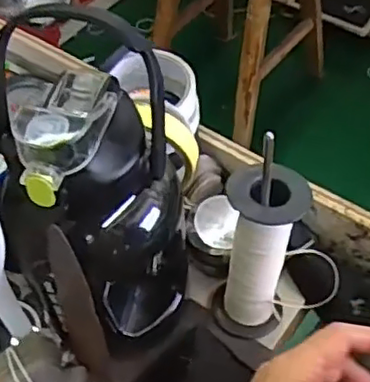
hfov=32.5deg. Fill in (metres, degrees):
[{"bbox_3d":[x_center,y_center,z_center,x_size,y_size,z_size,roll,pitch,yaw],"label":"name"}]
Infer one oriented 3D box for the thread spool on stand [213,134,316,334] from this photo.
[{"bbox_3d":[0.054,0.037,0.468,0.056,0.193,0.060,-2,53,2],"label":"thread spool on stand"}]

